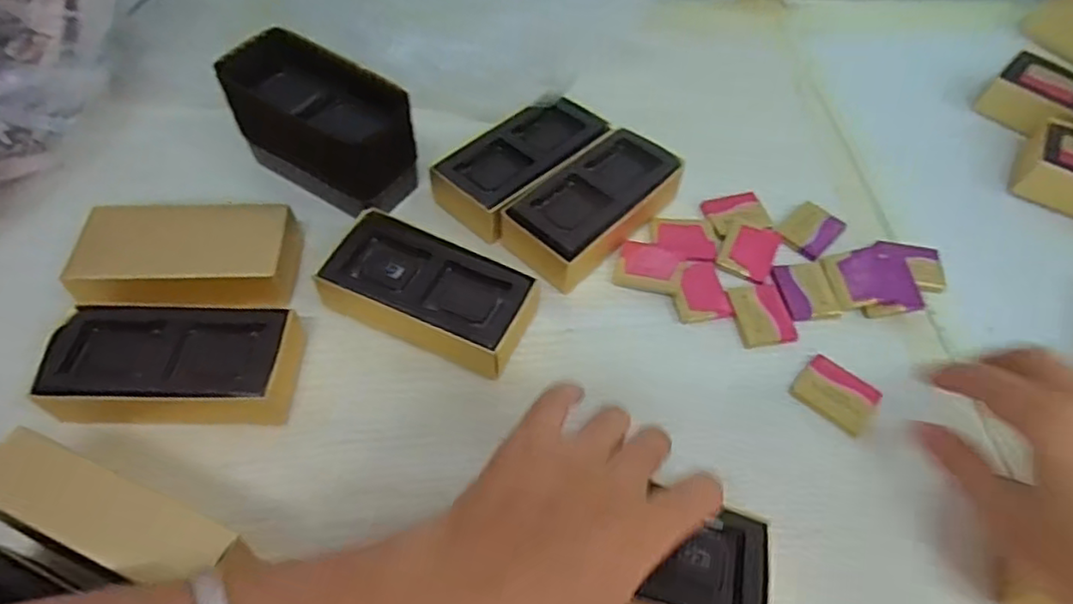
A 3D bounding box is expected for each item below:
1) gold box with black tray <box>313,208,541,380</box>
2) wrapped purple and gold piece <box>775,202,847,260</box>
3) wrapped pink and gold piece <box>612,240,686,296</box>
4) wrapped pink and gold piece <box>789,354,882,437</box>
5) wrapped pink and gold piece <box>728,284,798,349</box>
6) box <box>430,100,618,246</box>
[{"bbox_3d":[-0.062,-0.003,0.367,0.114,0.030,0.061,24,58,14],"label":"gold box with black tray"},{"bbox_3d":[0.178,-0.047,0.418,0.030,0.005,0.041,39,63,23],"label":"wrapped purple and gold piece"},{"bbox_3d":[0.071,-0.023,0.397,0.040,0.007,0.037,16,56,10],"label":"wrapped pink and gold piece"},{"bbox_3d":[0.164,0.050,0.351,0.040,0.004,0.034,38,62,22],"label":"wrapped pink and gold piece"},{"bbox_3d":[0.133,0.007,0.380,0.033,0.004,0.041,-6,56,-6],"label":"wrapped pink and gold piece"},{"bbox_3d":[-0.010,-0.093,0.425,0.059,0.030,0.117,37,62,22],"label":"box"}]

